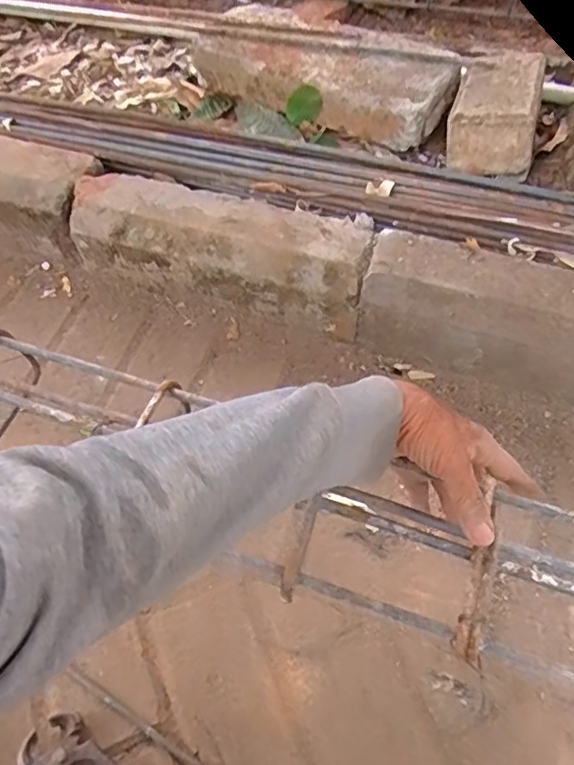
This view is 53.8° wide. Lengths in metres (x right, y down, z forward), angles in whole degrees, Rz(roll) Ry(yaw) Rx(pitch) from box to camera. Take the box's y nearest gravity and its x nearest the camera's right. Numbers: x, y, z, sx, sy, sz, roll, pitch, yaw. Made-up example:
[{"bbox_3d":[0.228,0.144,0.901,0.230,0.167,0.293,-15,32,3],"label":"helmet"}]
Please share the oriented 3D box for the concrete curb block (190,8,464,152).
[{"bbox_3d":[0.050,-0.463,0.844,0.398,0.079,0.156,20,61,17],"label":"concrete curb block"}]

